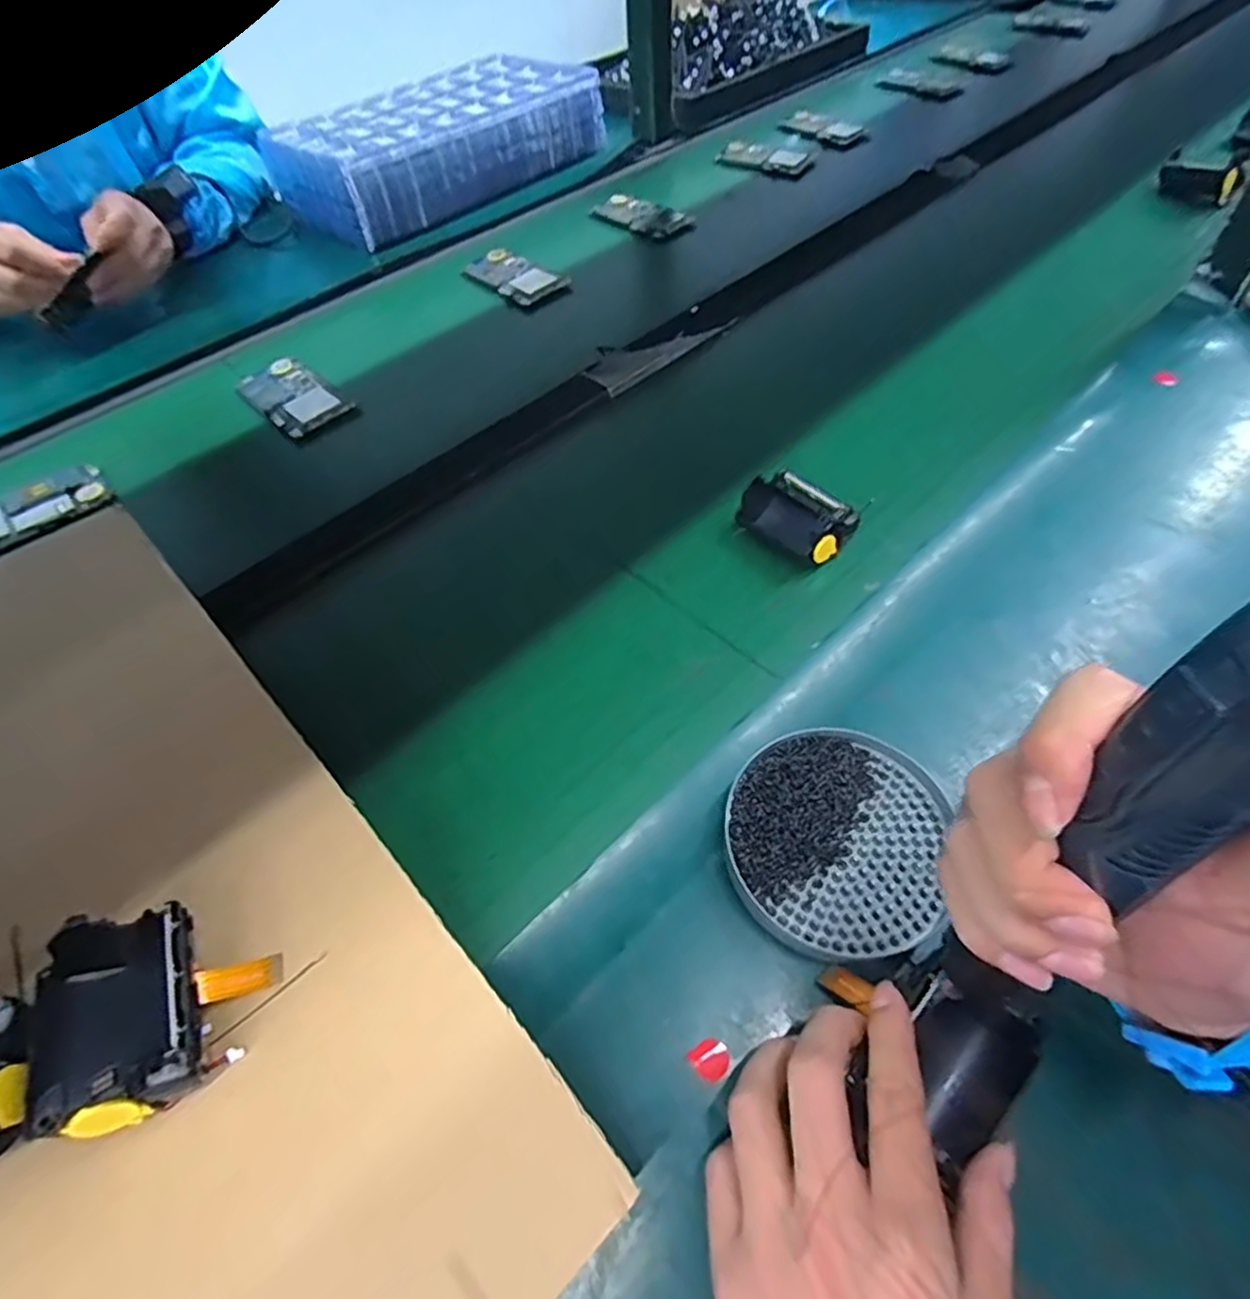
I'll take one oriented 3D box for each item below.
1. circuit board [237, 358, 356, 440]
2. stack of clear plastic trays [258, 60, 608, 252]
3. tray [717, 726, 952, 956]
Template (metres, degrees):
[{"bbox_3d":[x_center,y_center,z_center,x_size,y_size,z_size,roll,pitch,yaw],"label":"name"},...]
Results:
[{"bbox_3d":[-0.303,-0.232,0.634,0.119,0.006,0.061,36,64,26],"label":"circuit board"},{"bbox_3d":[-0.235,-0.649,0.890,0.199,0.091,0.390,36,63,25],"label":"stack of clear plastic trays"},{"bbox_3d":[0.104,0.095,0.351,0.104,0.019,0.108,-2,54,3],"label":"tray"}]

